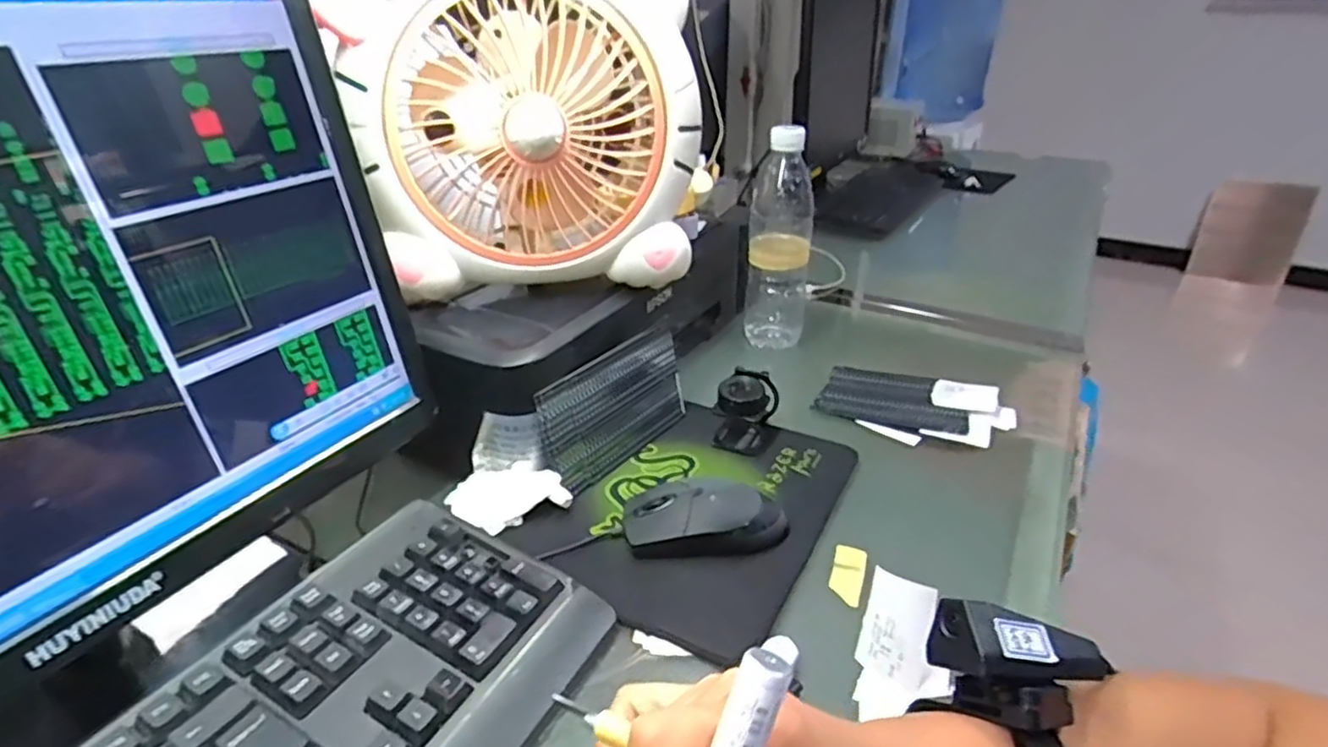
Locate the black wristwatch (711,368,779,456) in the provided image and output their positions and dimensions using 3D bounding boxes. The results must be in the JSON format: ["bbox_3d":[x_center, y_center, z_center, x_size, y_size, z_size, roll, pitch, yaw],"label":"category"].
[{"bbox_3d":[0.072,0.030,0.585,0.049,0.058,0.059,10,30,17],"label":"black wristwatch"}]

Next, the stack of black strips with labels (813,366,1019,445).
[{"bbox_3d":[0.233,0.027,0.633,0.164,0.024,0.101,16,32,27],"label":"stack of black strips with labels"}]

